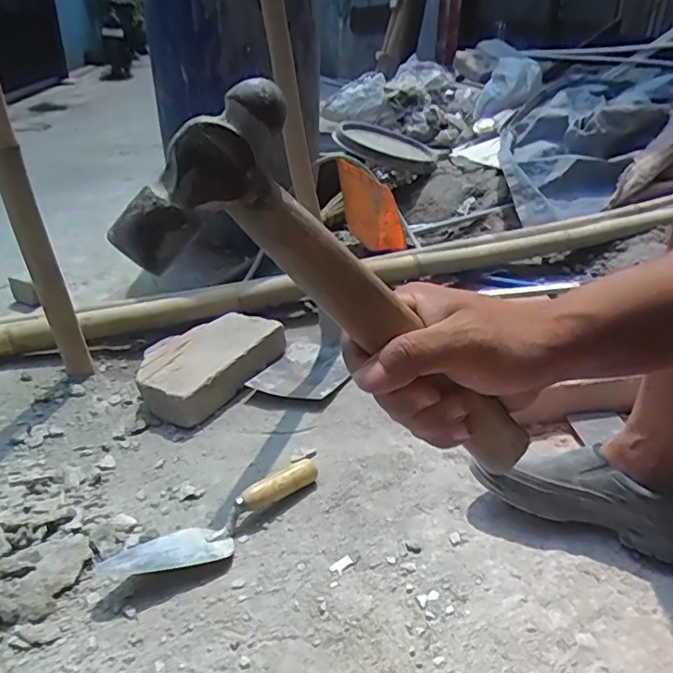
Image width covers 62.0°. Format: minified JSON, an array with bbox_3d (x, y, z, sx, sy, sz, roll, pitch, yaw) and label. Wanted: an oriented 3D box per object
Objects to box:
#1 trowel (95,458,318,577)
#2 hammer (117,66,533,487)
[{"bbox_3d":[-0.143,0.236,0.724,0.315,0.045,0.088,-23,38,-36],"label":"trowel"},{"bbox_3d":[0.015,-0.005,0.280,0.082,0.241,0.034,-41,25,15],"label":"hammer"}]

